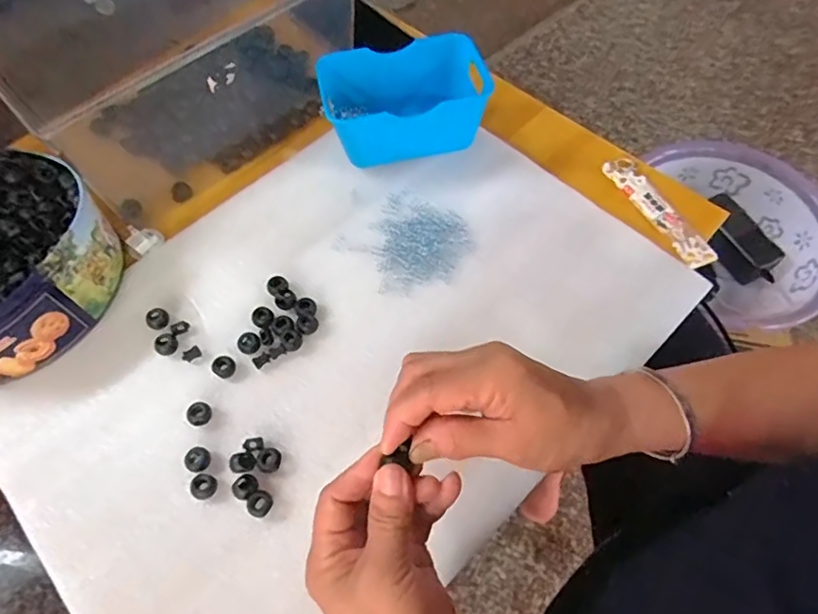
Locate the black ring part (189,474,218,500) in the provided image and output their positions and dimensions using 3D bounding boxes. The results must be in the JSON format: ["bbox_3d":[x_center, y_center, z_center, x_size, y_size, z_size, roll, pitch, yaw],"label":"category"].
[{"bbox_3d":[-0.147,0.129,0.399,0.017,0.009,0.017,-1,61,1],"label":"black ring part"}]

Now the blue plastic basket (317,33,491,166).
[{"bbox_3d":[-0.004,-0.195,0.527,0.150,0.057,0.103,-10,61,-4],"label":"blue plastic basket"}]

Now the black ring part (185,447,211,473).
[{"bbox_3d":[-0.156,0.113,0.411,0.017,0.008,0.018,-1,61,1],"label":"black ring part"}]

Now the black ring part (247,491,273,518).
[{"bbox_3d":[-0.106,0.139,0.395,0.014,0.010,0.017,30,66,16],"label":"black ring part"}]

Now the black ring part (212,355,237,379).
[{"bbox_3d":[-0.148,0.046,0.444,0.018,0.010,0.017,-1,63,2],"label":"black ring part"}]

